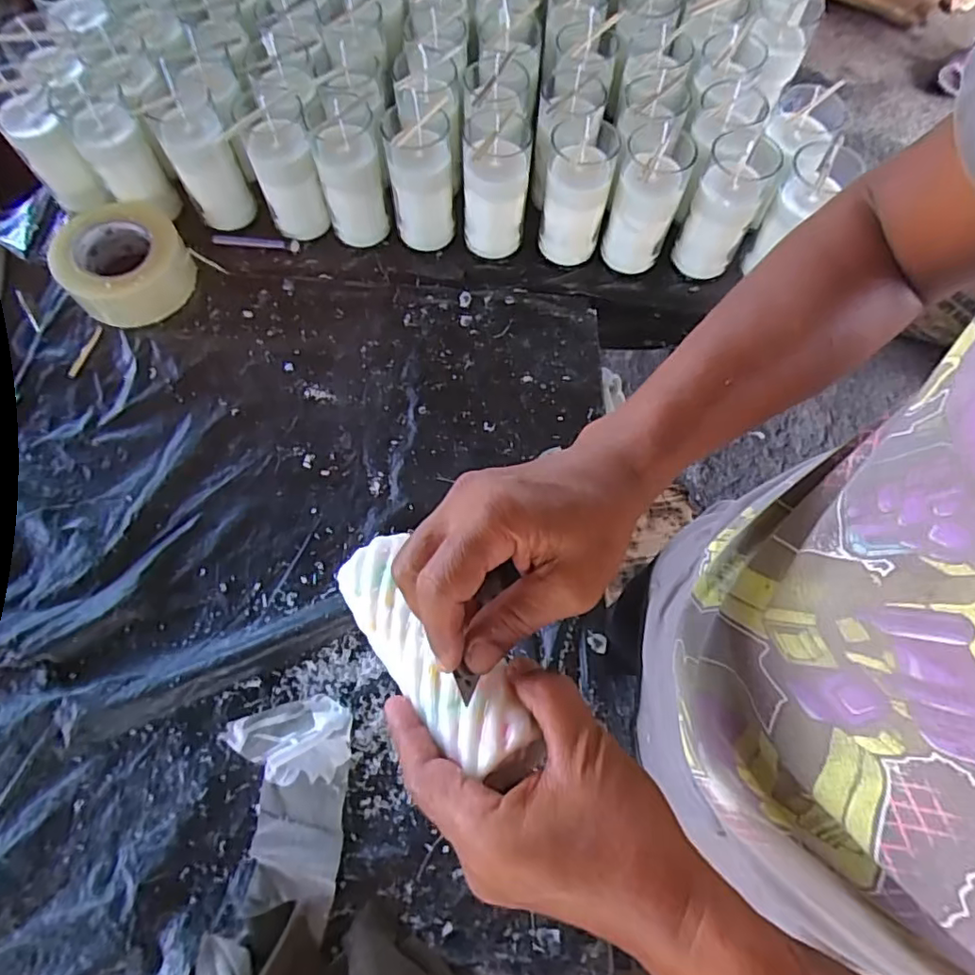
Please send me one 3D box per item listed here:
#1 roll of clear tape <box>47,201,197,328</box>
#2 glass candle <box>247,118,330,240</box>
[{"bbox_3d":[-0.385,-0.239,0.619,0.121,0.055,0.118,0,69,-1],"label":"roll of clear tape"},{"bbox_3d":[-0.210,-0.324,0.622,0.061,0.110,0.053,-16,71,-7],"label":"glass candle"}]

